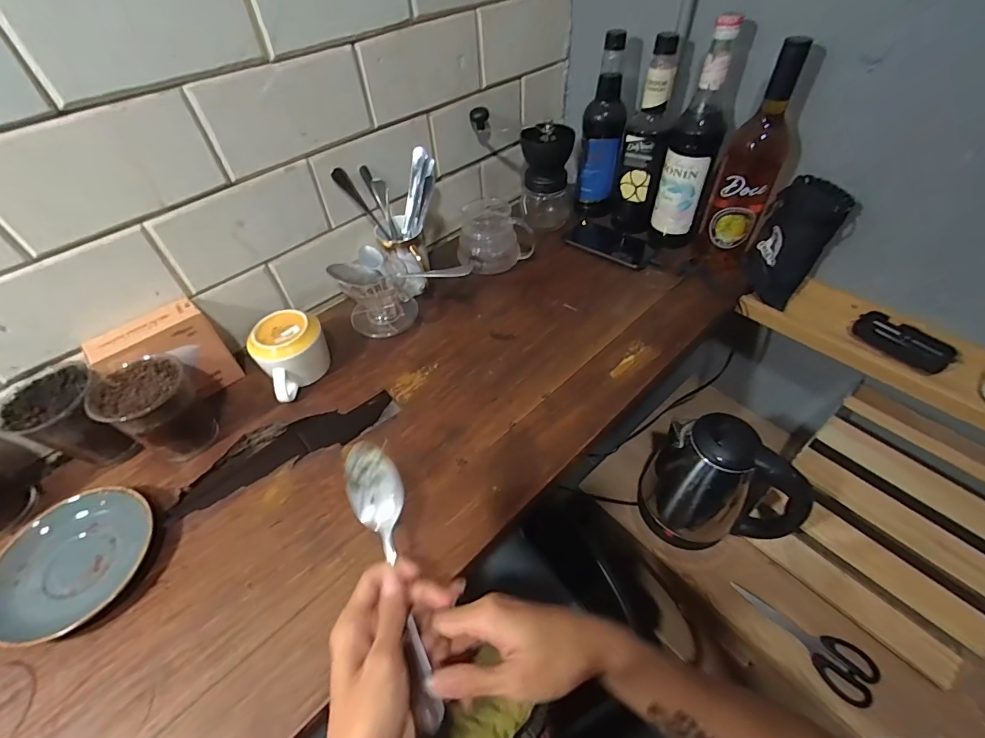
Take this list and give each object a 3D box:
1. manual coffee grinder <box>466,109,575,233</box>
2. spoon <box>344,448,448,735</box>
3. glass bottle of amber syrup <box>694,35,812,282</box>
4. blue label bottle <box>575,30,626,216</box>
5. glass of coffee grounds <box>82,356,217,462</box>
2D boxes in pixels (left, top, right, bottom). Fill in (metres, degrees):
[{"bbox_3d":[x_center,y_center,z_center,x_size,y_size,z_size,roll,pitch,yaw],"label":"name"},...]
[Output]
[{"bbox_3d":[0.056,-0.336,0.764,0.159,0.195,0.076,12,51,13],"label":"manual coffee grinder"},{"bbox_3d":[-0.071,0.154,0.330,0.040,0.016,0.201,-17,75,-12],"label":"spoon"},{"bbox_3d":[0.352,-0.263,0.601,0.083,0.282,0.069,20,53,19],"label":"glass bottle of amber syrup"},{"bbox_3d":[0.184,-0.381,0.725,0.060,0.267,0.065,-3,49,0],"label":"blue label bottle"},{"bbox_3d":[-0.375,0.047,0.500,0.086,0.100,0.081,-36,57,-25],"label":"glass of coffee grounds"}]

